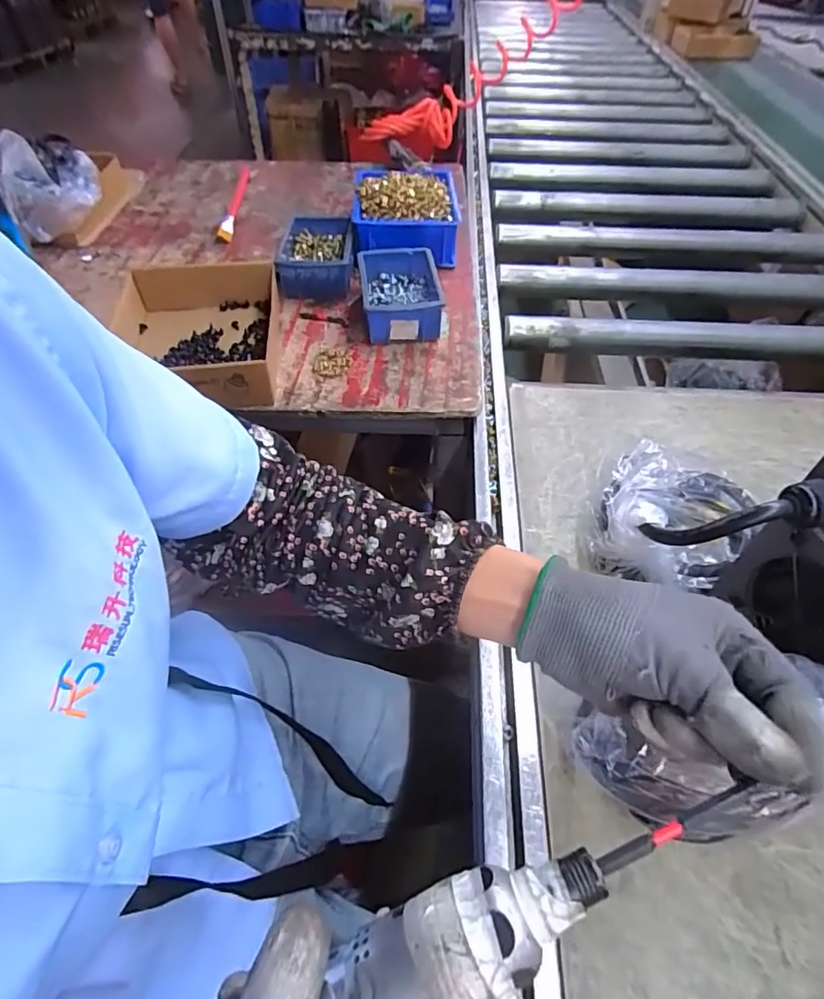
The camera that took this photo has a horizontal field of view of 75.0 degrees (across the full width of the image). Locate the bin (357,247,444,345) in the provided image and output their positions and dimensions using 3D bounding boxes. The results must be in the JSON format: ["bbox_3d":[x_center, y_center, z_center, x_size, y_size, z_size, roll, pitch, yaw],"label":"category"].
[{"bbox_3d":[-0.013,-0.256,0.673,0.098,0.052,0.140,-4,50,-1],"label":"bin"}]

